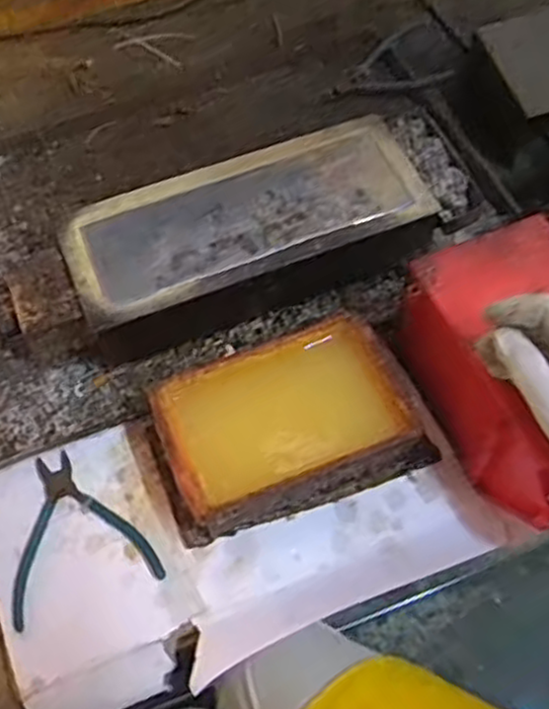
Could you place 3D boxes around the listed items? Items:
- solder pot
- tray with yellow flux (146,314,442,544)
[{"bbox_3d":[-0.008,-0.123,0.740,0.376,0.086,0.149,-18,61,-8],"label":"solder pot"},{"bbox_3d":[0.009,0.059,0.647,0.220,0.068,0.135,-19,61,-9],"label":"tray with yellow flux"}]

